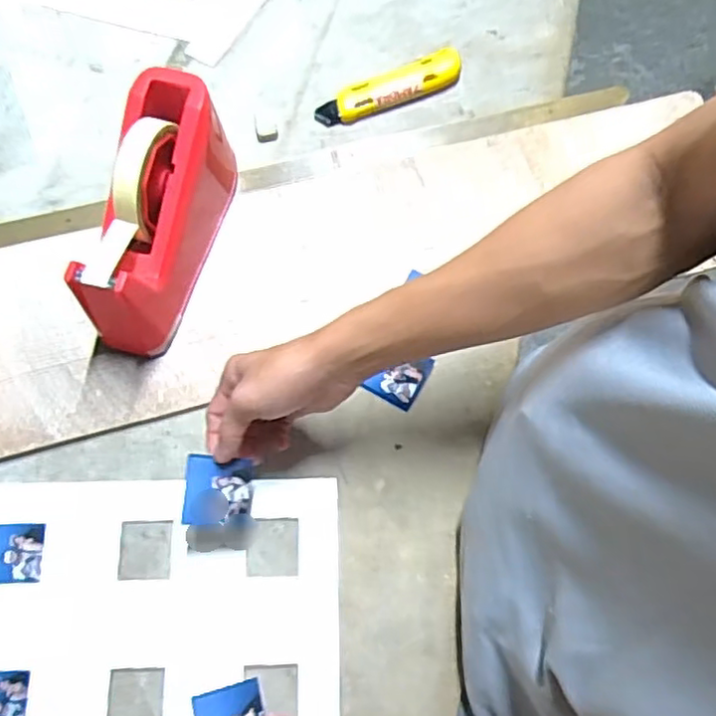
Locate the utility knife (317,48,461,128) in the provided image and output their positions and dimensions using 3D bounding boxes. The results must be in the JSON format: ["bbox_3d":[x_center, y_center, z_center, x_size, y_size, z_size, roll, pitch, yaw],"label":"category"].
[{"bbox_3d":[0.032,-0.260,0.630,0.150,0.013,0.039,-23,75,-8],"label":"utility knife"}]

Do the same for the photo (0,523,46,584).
[{"bbox_3d":[-0.260,0.148,0.497,0.038,0.004,0.043,-2,73,-2],"label":"photo"}]

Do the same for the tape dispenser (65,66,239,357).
[{"bbox_3d":[-0.156,-0.114,0.521,0.068,0.106,0.211,12,73,2],"label":"tape dispenser"}]

